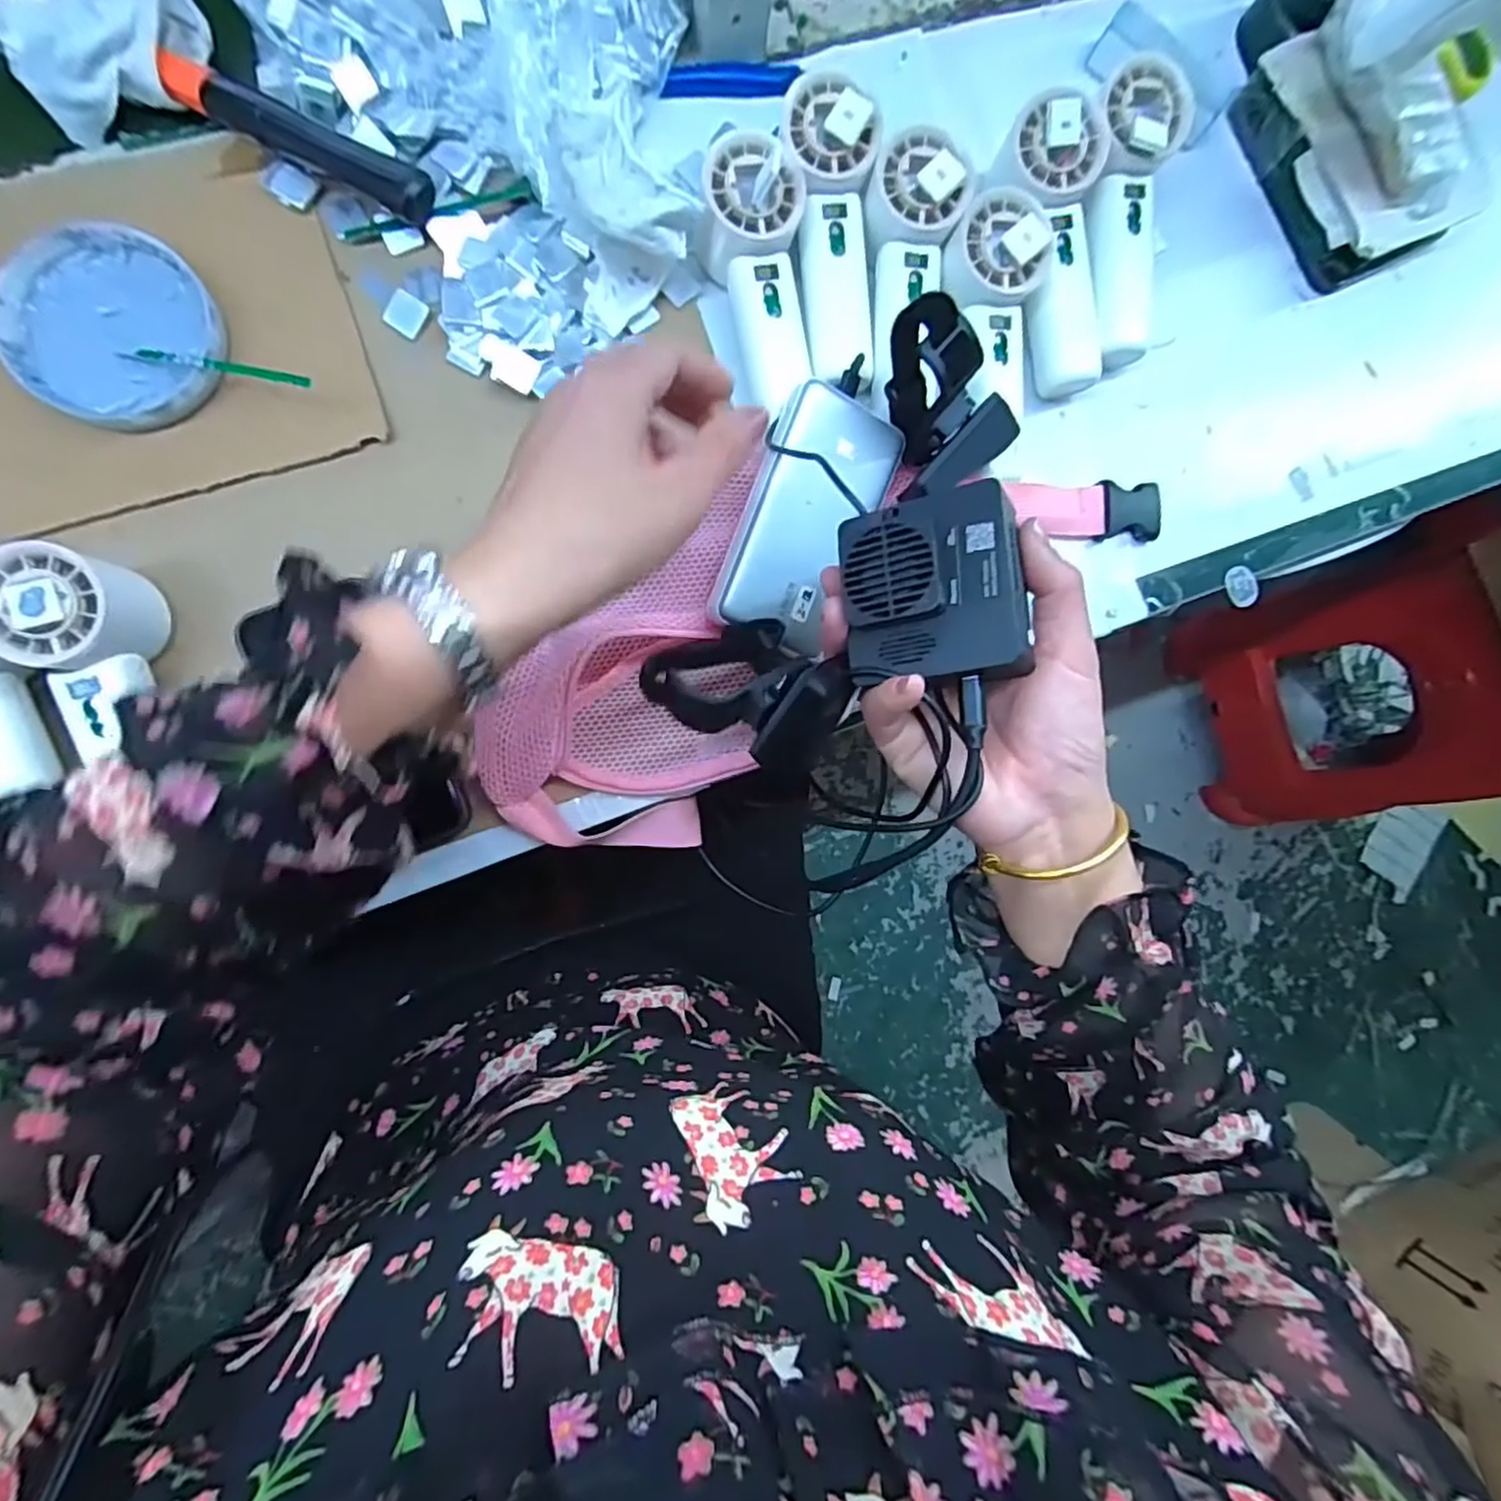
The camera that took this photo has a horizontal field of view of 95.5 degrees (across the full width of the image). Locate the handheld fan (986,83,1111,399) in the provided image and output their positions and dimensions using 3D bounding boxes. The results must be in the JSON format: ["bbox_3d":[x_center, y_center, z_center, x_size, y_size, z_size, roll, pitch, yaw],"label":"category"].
[{"bbox_3d":[0.191,-0.304,0.417,0.055,0.032,0.158,-14,107,-8],"label":"handheld fan"}]

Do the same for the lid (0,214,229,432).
[{"bbox_3d":[-0.337,-0.224,0.364,0.101,0.022,0.099,0,88,-8],"label":"lid"}]

